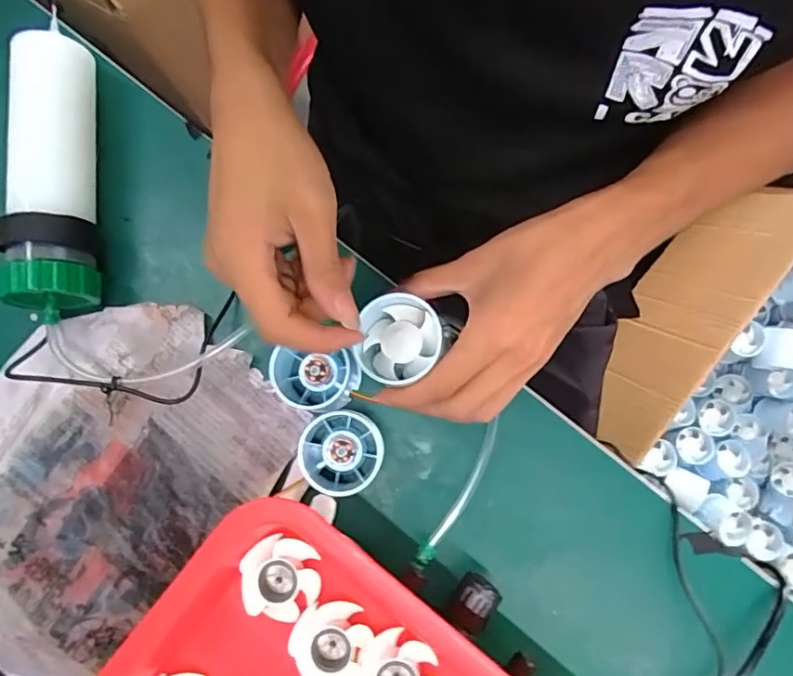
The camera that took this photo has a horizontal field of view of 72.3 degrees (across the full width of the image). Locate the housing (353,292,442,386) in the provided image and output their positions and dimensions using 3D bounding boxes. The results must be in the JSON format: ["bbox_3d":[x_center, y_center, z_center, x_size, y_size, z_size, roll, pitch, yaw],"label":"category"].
[{"bbox_3d":[0.001,0.001,0.317,0.046,0.027,0.051,2,78,0],"label":"housing"}]

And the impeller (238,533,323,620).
[{"bbox_3d":[-0.065,0.132,0.301,0.043,0.013,0.042,0,83,3],"label":"impeller"}]

